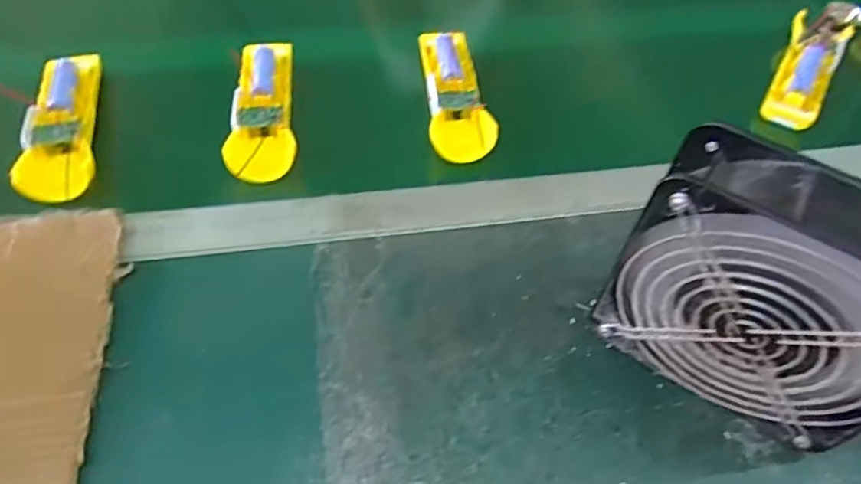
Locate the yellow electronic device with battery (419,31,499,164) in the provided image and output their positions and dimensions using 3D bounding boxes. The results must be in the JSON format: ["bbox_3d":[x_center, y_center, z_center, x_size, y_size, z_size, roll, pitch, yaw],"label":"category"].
[{"bbox_3d":[0.021,-0.132,0.514,0.050,0.029,0.173,-2,53,-6],"label":"yellow electronic device with battery"}]

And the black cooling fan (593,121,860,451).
[{"bbox_3d":[0.177,0.030,0.323,0.147,0.149,0.061,30,56,17],"label":"black cooling fan"}]

